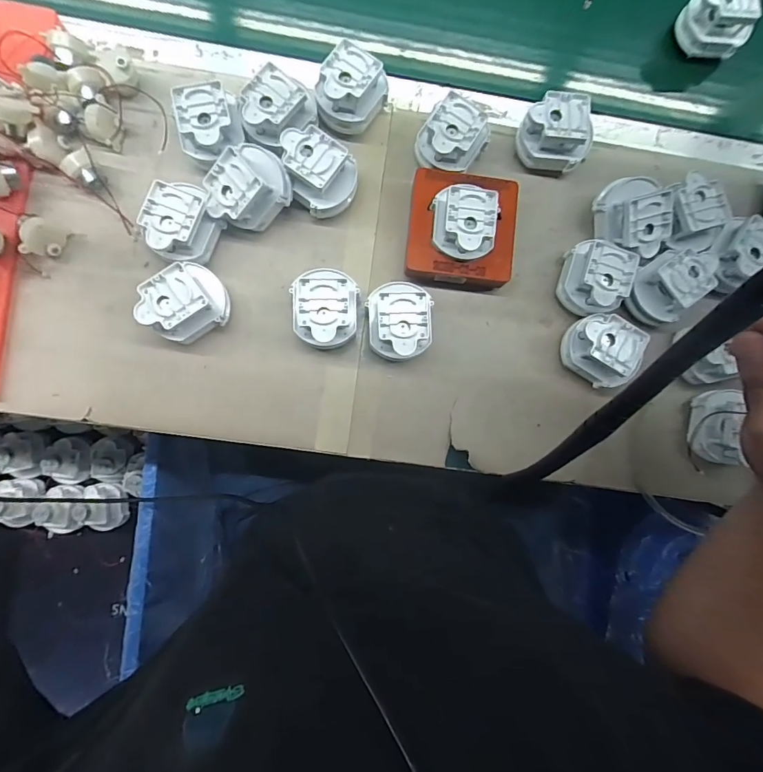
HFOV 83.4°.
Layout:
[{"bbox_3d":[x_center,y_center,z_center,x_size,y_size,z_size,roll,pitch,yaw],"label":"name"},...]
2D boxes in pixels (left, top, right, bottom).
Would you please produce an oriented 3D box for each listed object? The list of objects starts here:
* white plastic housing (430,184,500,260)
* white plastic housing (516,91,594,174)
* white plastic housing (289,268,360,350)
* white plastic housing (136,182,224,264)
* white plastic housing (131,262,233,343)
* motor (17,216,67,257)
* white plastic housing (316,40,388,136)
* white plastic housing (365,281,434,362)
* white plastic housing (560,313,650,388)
[{"bbox_3d":[0.076,-0.148,0.387,0.057,0.026,0.058,4,86,-3],"label":"white plastic housing"},{"bbox_3d":[0.170,-0.243,0.413,0.068,0.041,0.055,3,86,-3],"label":"white plastic housing"},{"bbox_3d":[-0.050,-0.069,0.393,0.055,0.049,0.067,5,86,-3],"label":"white plastic housing"},{"bbox_3d":[-0.177,-0.144,0.385,0.051,0.047,0.067,25,85,-2],"label":"white plastic housing"},{"bbox_3d":[-0.174,-0.072,0.383,0.071,0.049,0.057,-38,89,-5],"label":"white plastic housing"},{"bbox_3d":[-0.298,-0.130,0.378,0.022,0.027,0.035,22,85,-2],"label":"motor"},{"bbox_3d":[-0.030,-0.277,0.409,0.059,0.053,0.061,30,85,-1],"label":"white plastic housing"},{"bbox_3d":[0.017,-0.059,0.395,0.057,0.049,0.069,2,86,-3],"label":"white plastic housing"},{"bbox_3d":[0.203,-0.035,0.403,0.058,0.055,0.053,33,85,-1],"label":"white plastic housing"}]

